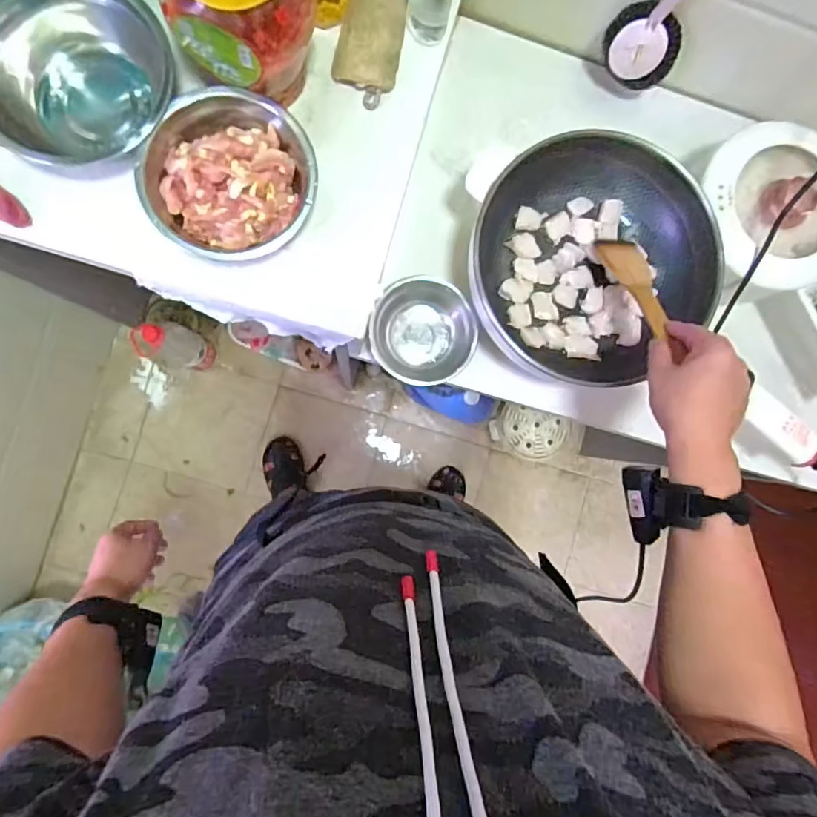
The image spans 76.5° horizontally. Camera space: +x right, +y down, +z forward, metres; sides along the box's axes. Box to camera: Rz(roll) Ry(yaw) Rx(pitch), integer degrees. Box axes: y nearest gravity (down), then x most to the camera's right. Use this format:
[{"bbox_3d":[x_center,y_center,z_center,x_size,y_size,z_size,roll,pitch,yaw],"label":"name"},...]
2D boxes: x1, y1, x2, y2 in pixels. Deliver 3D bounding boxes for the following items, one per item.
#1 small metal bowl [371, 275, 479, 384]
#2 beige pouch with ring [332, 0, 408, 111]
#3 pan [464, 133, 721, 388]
[{"bbox_3d":[0.015,-0.092,0.636,0.120,0.063,0.125,0,88,-5],"label":"small metal bowl"},{"bbox_3d":[-0.037,-0.353,0.497,0.060,0.033,0.108,11,88,-5],"label":"beige pouch with ring"},{"bbox_3d":[0.205,-0.158,0.582,0.257,0.094,0.254,-10,89,-5],"label":"pan"}]

